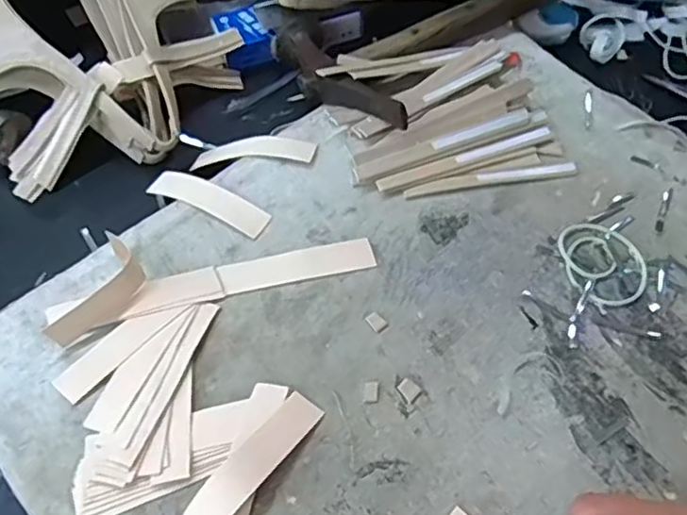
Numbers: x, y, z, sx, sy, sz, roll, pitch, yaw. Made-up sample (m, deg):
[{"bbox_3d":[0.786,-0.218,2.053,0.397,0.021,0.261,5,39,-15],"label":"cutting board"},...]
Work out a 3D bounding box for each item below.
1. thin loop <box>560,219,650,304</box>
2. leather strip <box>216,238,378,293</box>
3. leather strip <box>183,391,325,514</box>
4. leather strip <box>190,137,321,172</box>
[{"bbox_3d":[0.142,0.002,0.350,0.043,0.004,0.053,-11,60,-6],"label":"thin loop"},{"bbox_3d":[-0.025,0.004,0.352,0.084,0.004,0.018,-10,60,-5],"label":"leather strip"},{"bbox_3d":[-0.042,0.094,0.294,0.020,0.005,0.078,35,66,19],"label":"leather strip"},{"bbox_3d":[-0.057,-0.066,0.402,0.082,0.008,0.020,0,62,20],"label":"leather strip"}]

